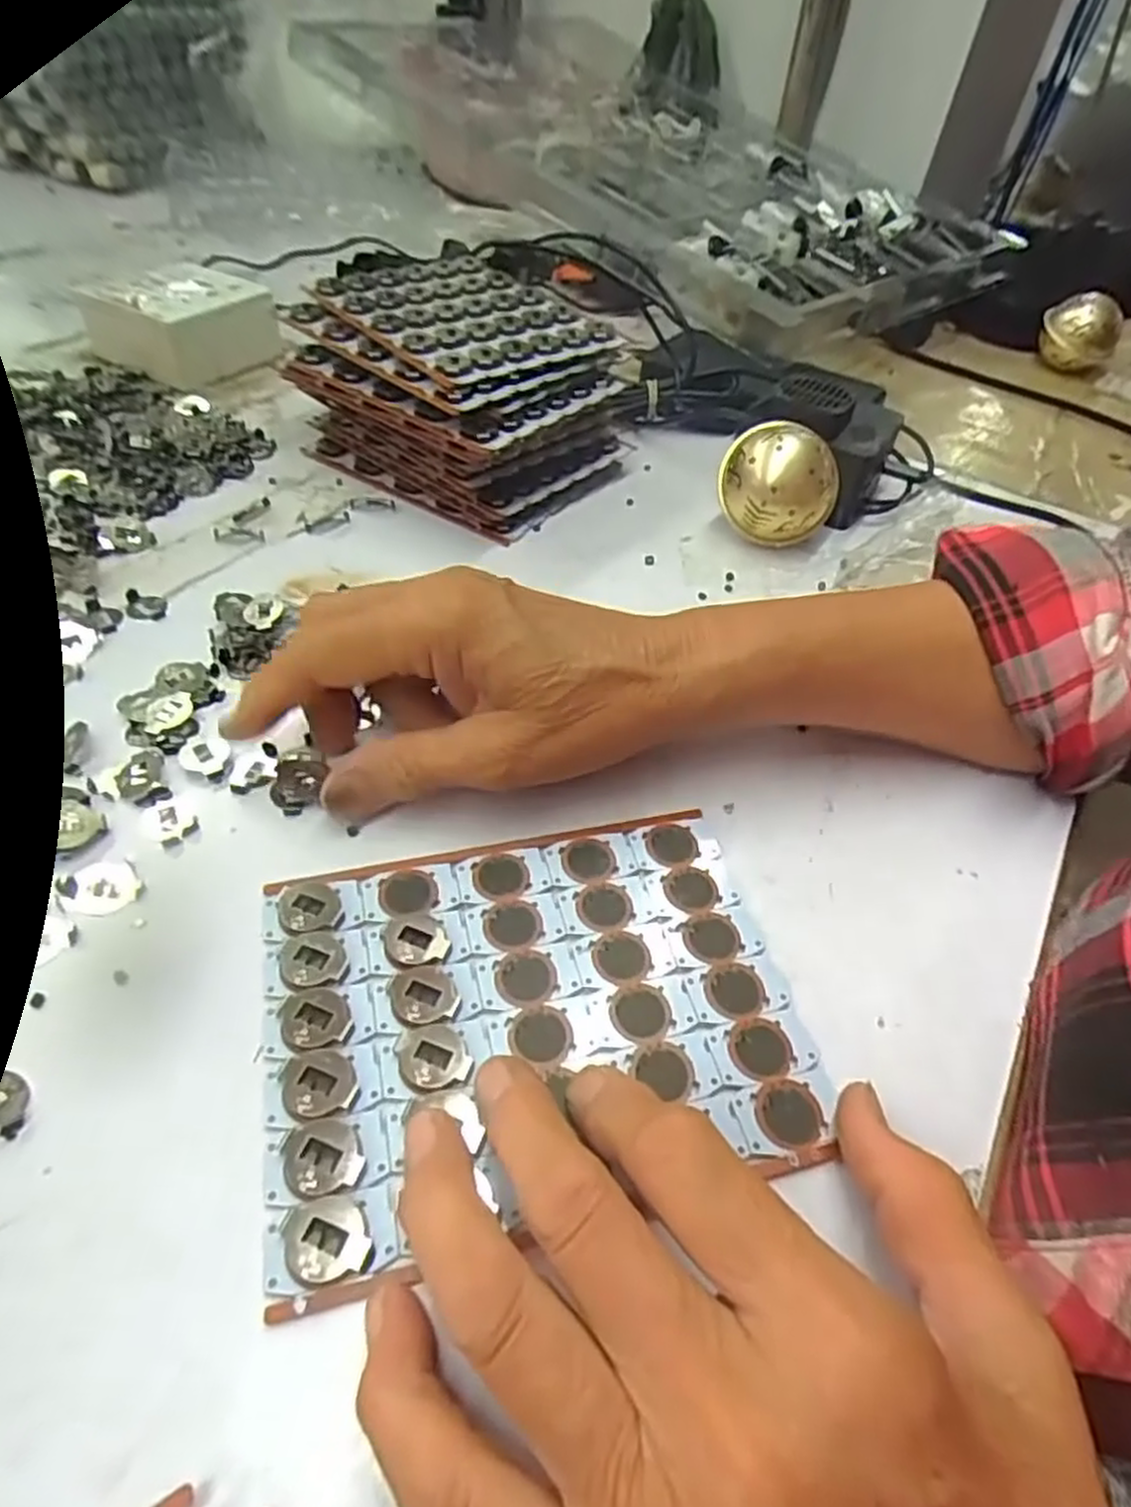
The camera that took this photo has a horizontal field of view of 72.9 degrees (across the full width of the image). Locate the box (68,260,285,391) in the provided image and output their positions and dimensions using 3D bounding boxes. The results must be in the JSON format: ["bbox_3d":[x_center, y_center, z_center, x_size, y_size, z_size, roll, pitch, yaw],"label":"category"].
[{"bbox_3d":[-0.245,-0.279,0.494,0.086,0.041,0.092,28,50,18],"label":"box"}]

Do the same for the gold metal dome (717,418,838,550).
[{"bbox_3d":[0.109,-0.135,0.398,0.058,0.054,0.042,16,48,8],"label":"gold metal dome"}]

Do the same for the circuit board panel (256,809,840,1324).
[{"bbox_3d":[-0.009,0.072,0.222,0.148,0.005,0.113,-7,49,-13],"label":"circuit board panel"}]

